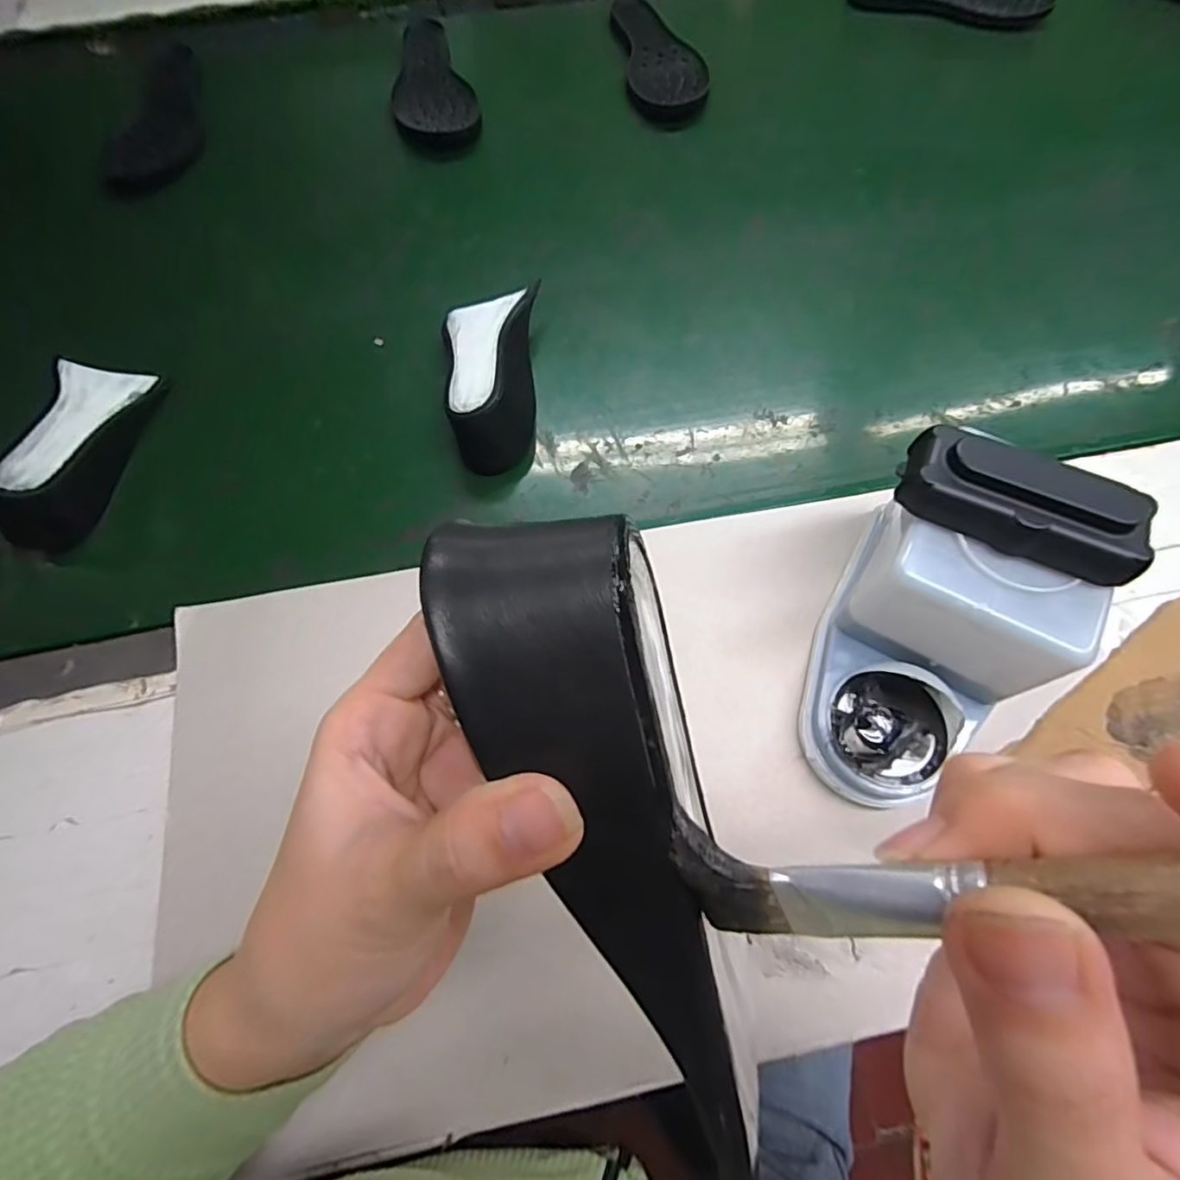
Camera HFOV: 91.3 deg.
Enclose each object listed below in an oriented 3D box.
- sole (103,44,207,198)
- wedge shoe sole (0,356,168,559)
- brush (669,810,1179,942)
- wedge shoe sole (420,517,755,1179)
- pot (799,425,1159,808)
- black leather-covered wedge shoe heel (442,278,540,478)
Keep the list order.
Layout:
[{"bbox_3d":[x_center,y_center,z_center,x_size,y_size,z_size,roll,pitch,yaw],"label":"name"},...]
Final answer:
[{"bbox_3d":[-0.445,-0.500,0.607,0.073,0.027,0.249,-6,66,-1],"label":"sole"},{"bbox_3d":[-0.388,-0.107,0.447,0.063,0.070,0.154,-1,67,-1],"label":"wedge shoe sole"},{"bbox_3d":[0.076,0.044,0.087,0.138,0.012,0.019,-20,60,34],"label":"brush"},{"bbox_3d":[0.009,0.055,0.140,0.054,0.039,0.150,-19,90,-6],"label":"wedge shoe sole"},{"bbox_3d":[0.184,0.018,0.305,0.108,0.125,0.164,27,70,11],"label":"pot"},{"bbox_3d":[-0.081,-0.174,0.456,0.071,0.046,0.152,0,67,-1],"label":"black leather-covered wedge shoe heel"}]

